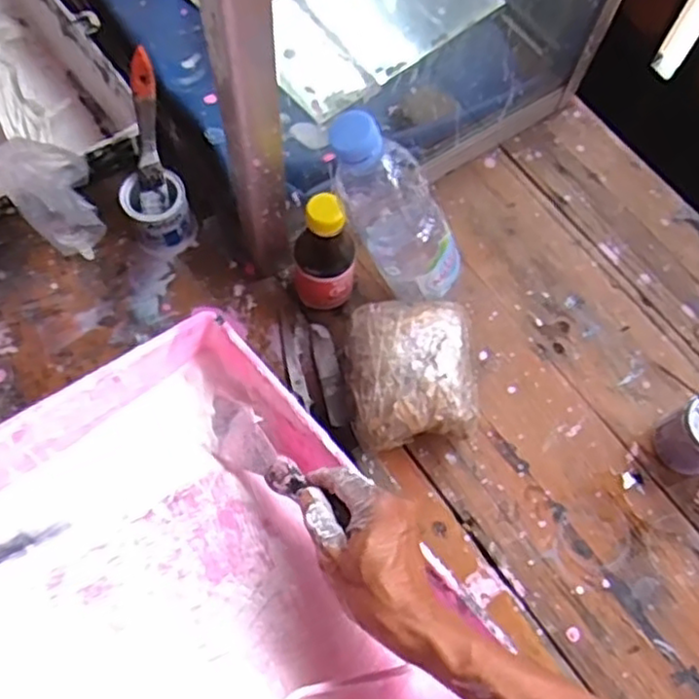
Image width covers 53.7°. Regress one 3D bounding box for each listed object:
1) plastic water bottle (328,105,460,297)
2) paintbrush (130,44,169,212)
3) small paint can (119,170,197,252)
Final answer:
[{"bbox_3d":[0.034,-0.102,0.528,0.054,0.210,0.052,2,65,27],"label":"plastic water bottle"},{"bbox_3d":[-0.177,-0.189,0.606,0.023,0.134,0.008,0,25,-3],"label":"paintbrush"},{"bbox_3d":[-0.176,-0.128,0.642,0.056,0.055,0.051,1,68,-3],"label":"small paint can"}]

